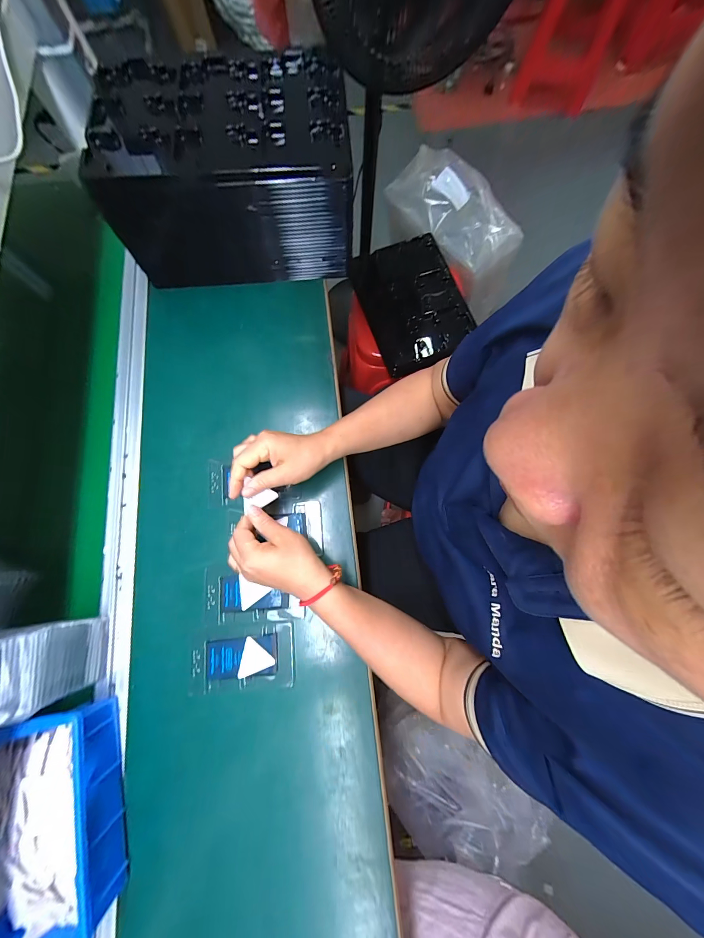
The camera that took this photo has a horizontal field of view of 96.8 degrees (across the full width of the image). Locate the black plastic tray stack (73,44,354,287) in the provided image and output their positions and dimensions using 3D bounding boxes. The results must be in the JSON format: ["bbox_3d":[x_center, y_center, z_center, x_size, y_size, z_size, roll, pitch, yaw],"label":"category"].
[{"bbox_3d":[-0.173,-0.439,0.472,0.321,0.154,0.216,-5,76,-2],"label":"black plastic tray stack"}]

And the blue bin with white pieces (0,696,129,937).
[{"bbox_3d":[-0.329,0.373,0.331,0.140,0.065,0.205,-16,77,-4],"label":"blue bin with white pieces"}]

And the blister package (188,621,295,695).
[{"bbox_3d":[-0.137,0.235,0.391,0.126,0.010,0.074,-5,76,-1],"label":"blister package"}]

